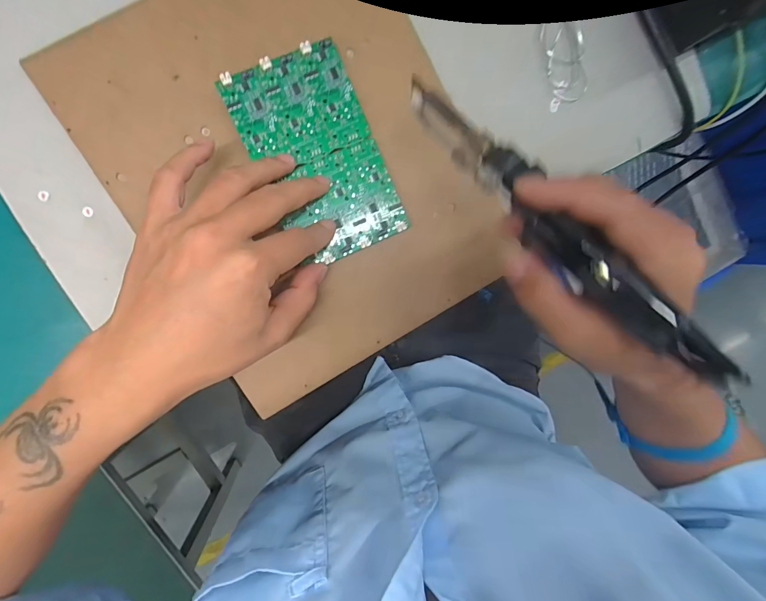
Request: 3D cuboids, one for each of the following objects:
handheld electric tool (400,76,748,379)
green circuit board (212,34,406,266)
[{"bbox_3d":[0.084,-0.038,0.191,0.026,0.018,0.212,-40,79,-2],"label":"handheld electric tool"},{"bbox_3d":[-0.044,-0.098,0.263,0.081,0.005,0.135,-25,98,-4],"label":"green circuit board"}]

